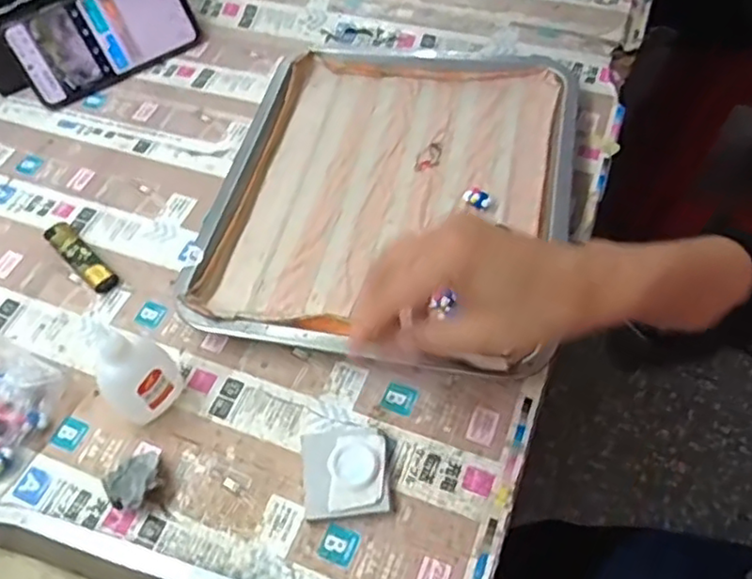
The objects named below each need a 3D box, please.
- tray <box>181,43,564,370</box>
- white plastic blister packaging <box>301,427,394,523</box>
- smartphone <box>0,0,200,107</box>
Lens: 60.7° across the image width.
[{"bbox_3d":[0.011,-0.082,0.499,0.263,0.028,0.297,10,58,8],"label":"tray"},{"bbox_3d":[-0.018,0.106,0.378,0.050,0.013,0.056,-5,57,-1],"label":"white plastic blister packaging"},{"bbox_3d":[-0.255,-0.241,0.604,0.161,0.078,0.009,-32,28,-16],"label":"smartphone"}]

